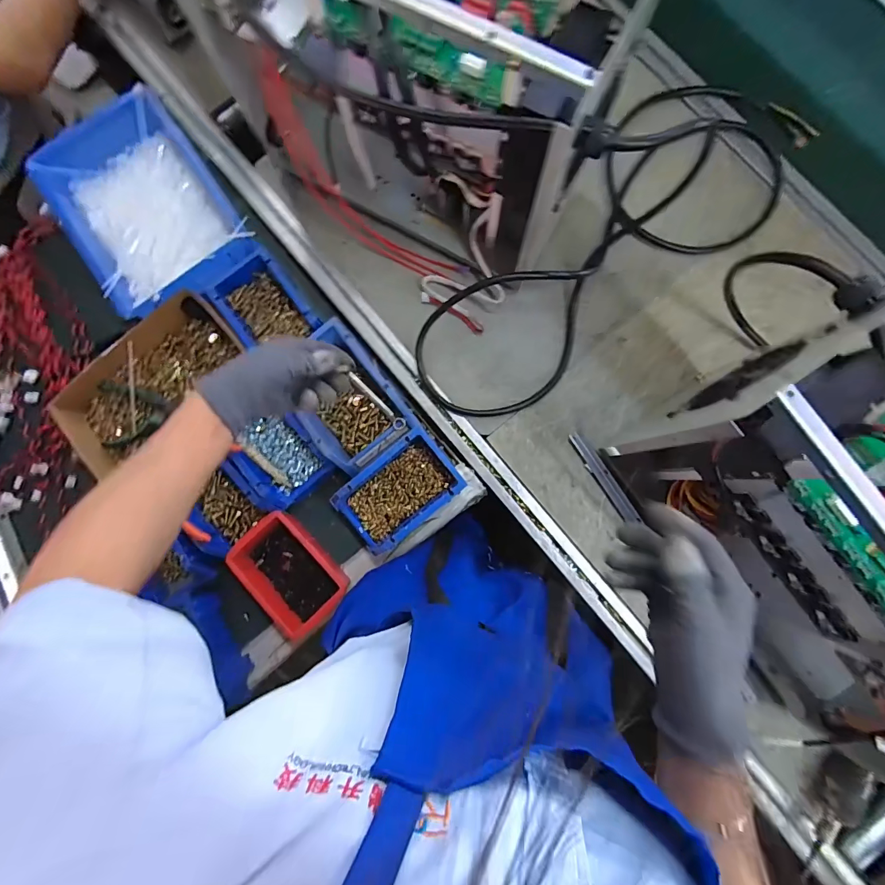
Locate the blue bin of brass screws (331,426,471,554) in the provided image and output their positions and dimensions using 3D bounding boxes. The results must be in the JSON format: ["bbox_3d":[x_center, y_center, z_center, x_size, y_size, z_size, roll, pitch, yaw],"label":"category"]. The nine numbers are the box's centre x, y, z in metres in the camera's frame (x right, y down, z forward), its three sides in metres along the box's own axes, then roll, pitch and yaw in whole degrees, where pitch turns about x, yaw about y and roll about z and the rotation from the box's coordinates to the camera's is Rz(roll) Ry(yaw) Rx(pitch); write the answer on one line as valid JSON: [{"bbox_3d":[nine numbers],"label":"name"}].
[{"bbox_3d":[-0.058,0.070,0.560,0.157,0.087,0.102,-40,84,-1],"label":"blue bin of brass screws"}]

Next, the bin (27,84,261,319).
[{"bbox_3d":[-0.427,-0.332,0.607,0.208,0.079,0.306,-37,84,-1],"label":"bin"}]

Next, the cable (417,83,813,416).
[{"bbox_3d":[0.257,-0.310,0.606,0.710,0.081,0.266,-42,85,-4],"label":"cable"}]

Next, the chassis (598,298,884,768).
[{"bbox_3d":[0.425,0.126,0.439,0.201,0.315,0.449,-37,84,-1],"label":"chassis"}]

